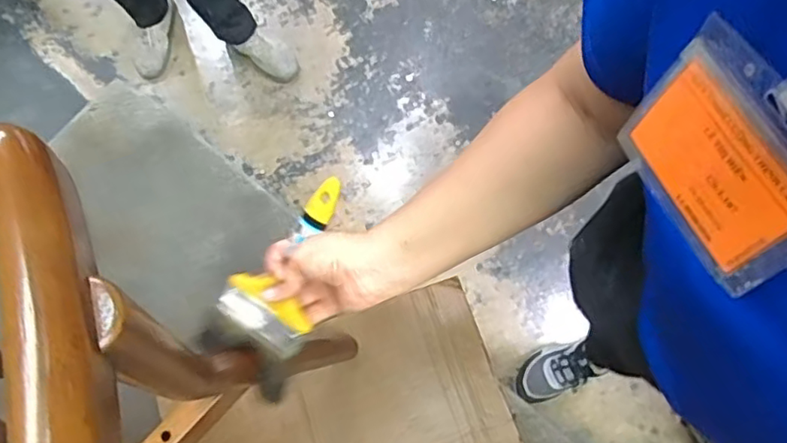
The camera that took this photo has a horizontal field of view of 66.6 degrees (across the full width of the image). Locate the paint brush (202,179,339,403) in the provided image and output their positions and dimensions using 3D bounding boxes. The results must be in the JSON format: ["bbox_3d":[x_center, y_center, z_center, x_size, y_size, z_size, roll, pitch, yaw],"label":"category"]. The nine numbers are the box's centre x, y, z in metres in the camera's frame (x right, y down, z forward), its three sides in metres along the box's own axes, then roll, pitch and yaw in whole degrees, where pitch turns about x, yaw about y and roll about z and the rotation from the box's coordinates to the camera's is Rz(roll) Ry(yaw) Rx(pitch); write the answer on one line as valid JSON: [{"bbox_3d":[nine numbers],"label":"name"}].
[{"bbox_3d":[-0.114,0.061,0.582,0.100,0.045,0.237,32,109,9],"label":"paint brush"}]

